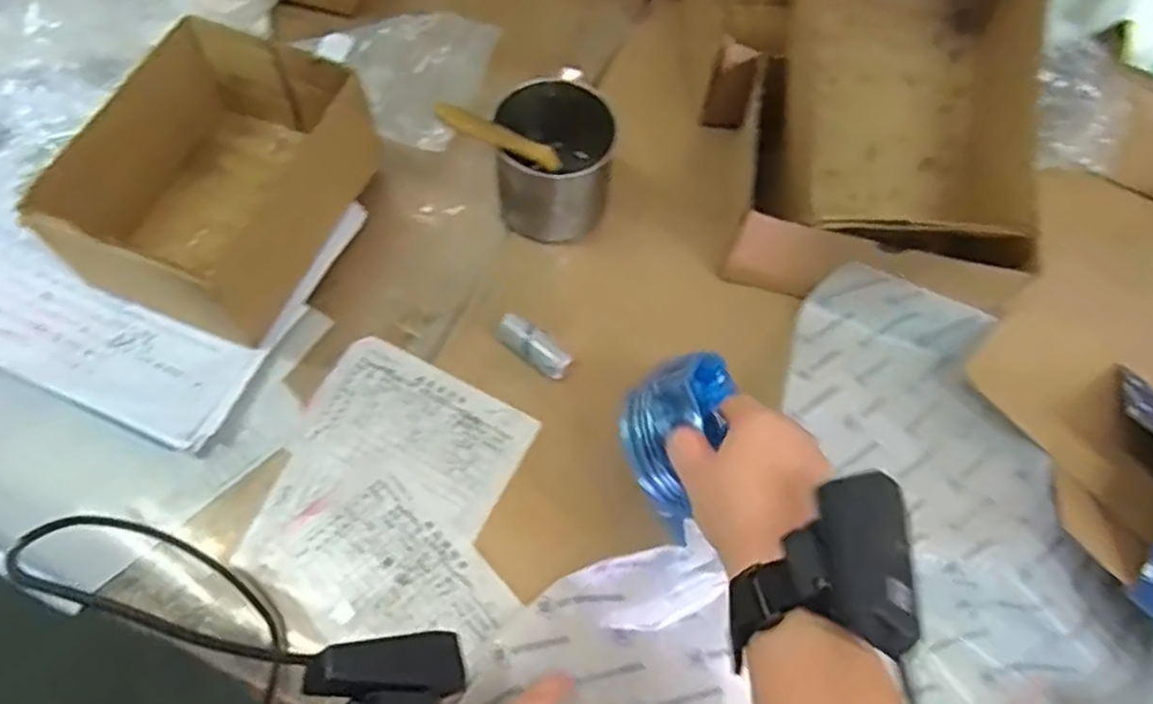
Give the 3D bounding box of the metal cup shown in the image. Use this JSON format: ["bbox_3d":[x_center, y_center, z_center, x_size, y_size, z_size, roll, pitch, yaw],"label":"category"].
[{"bbox_3d":[-0.016,-0.147,0.563,0.091,0.087,0.100,1,65,-3],"label":"metal cup"}]

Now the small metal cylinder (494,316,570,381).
[{"bbox_3d":[-0.031,-0.003,0.529,0.057,0.025,0.022,31,67,11],"label":"small metal cylinder"}]

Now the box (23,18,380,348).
[{"bbox_3d":[-0.256,-0.127,0.534,0.149,0.088,0.200,22,65,7],"label":"box"}]

